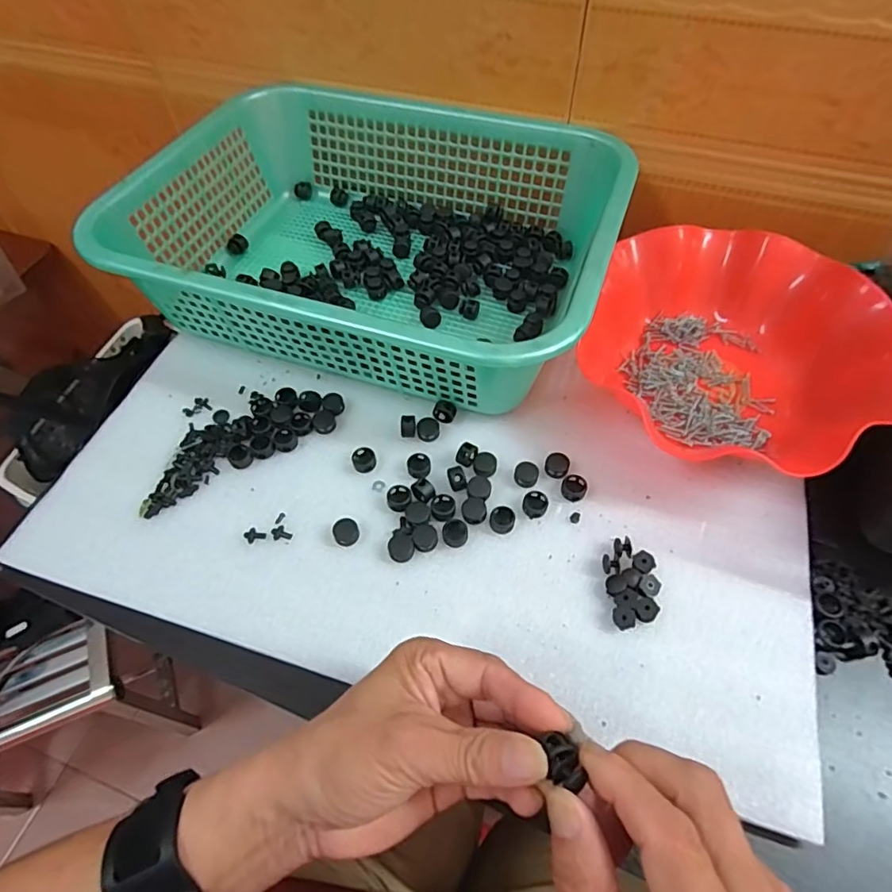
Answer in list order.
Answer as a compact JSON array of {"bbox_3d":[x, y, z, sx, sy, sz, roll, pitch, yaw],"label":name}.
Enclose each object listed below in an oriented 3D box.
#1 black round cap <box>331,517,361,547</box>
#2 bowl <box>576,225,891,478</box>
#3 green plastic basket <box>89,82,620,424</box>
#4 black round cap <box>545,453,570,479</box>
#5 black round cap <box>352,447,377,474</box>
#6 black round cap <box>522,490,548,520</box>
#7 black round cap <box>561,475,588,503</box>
[{"bbox_3d":[-0.068,0.059,0.379,0.017,0.010,0.017,-1,57,2],"label":"black round cap"},{"bbox_3d":[0.217,-0.083,0.420,0.210,0.065,0.204,29,63,19],"label":"bowl"},{"bbox_3d":[-0.056,-0.182,0.481,0.378,0.123,0.291,16,59,12],"label":"green plastic basket"},{"bbox_3d":[0.080,0.014,0.400,0.016,0.007,0.019,18,60,14],"label":"black round cap"},{"bbox_3d":[-0.060,0.010,0.408,0.017,0.007,0.020,-24,59,-13],"label":"black round cap"},{"bbox_3d":[0.062,0.040,0.387,0.017,0.006,0.019,27,62,18],"label":"black round cap"},{"bbox_3d":[0.090,0.029,0.390,0.017,0.007,0.018,-1,57,2],"label":"black round cap"}]

